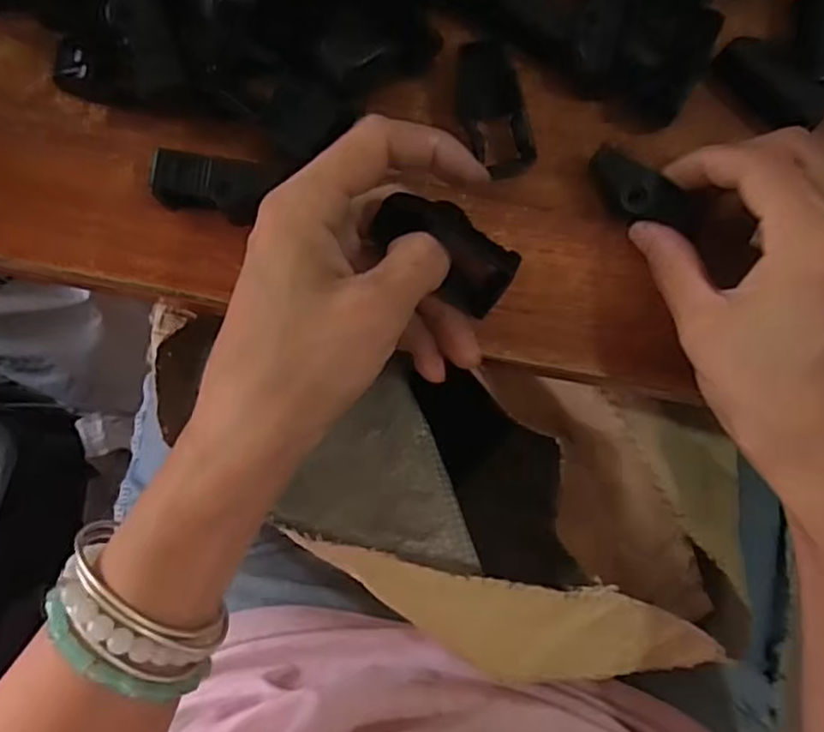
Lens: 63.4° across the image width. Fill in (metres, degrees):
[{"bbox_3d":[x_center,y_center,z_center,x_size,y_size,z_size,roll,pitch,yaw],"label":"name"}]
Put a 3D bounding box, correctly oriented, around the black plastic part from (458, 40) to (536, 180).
[{"bbox_3d":[0.032,-0.100,0.262,0.023,0.016,0.047,-15,85,-3],"label":"black plastic part"}]

